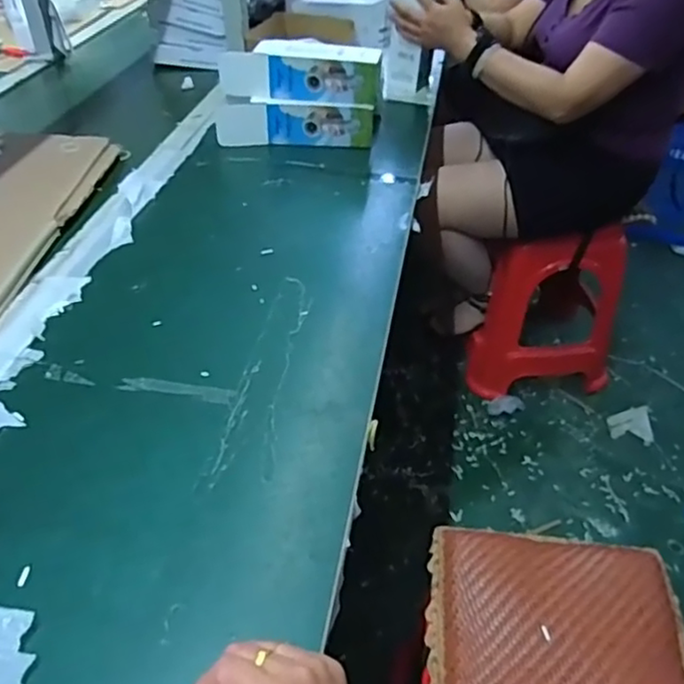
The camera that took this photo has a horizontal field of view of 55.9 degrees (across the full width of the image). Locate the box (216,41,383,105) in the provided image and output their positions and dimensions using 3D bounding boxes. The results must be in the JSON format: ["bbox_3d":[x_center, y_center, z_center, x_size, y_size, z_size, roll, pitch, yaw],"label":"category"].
[{"bbox_3d":[-0.073,-0.451,1.078,0.269,0.074,0.075,5,41,5],"label":"box"}]

